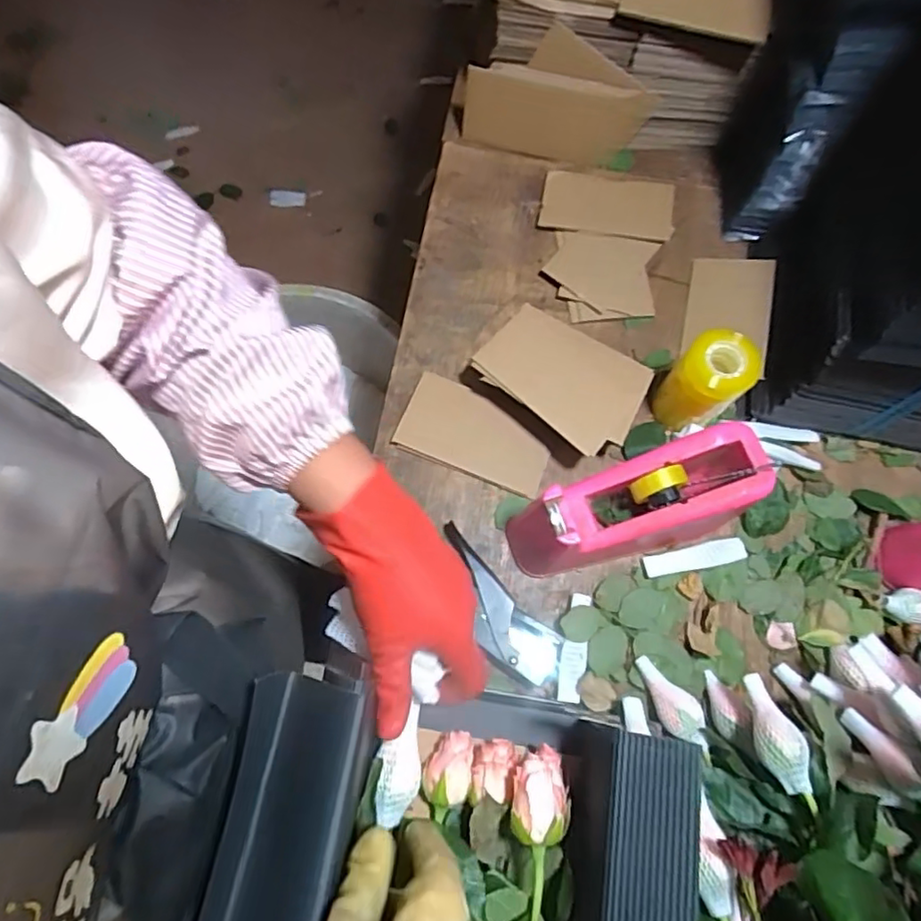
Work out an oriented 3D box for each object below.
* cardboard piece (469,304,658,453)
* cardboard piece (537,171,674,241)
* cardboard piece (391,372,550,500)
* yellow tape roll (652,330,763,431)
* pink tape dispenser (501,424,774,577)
[{"bbox_3d":[0.096,-0.078,0.559,0.147,0.010,0.095,35,84,-4],"label":"cardboard piece"},{"bbox_3d":[0.158,-0.275,0.661,0.138,0.007,0.078,9,71,5],"label":"cardboard piece"},{"bbox_3d":[0.015,-0.024,0.583,0.140,0.014,0.078,21,72,5],"label":"cardboard piece"},{"bbox_3d":[0.220,-0.070,0.554,0.054,0.099,0.061,-43,78,-14],"label":"yellow tape roll"},{"bbox_3d":[0.148,0.042,0.518,0.198,0.098,0.076,-19,74,-8],"label":"pink tape dispenser"}]

